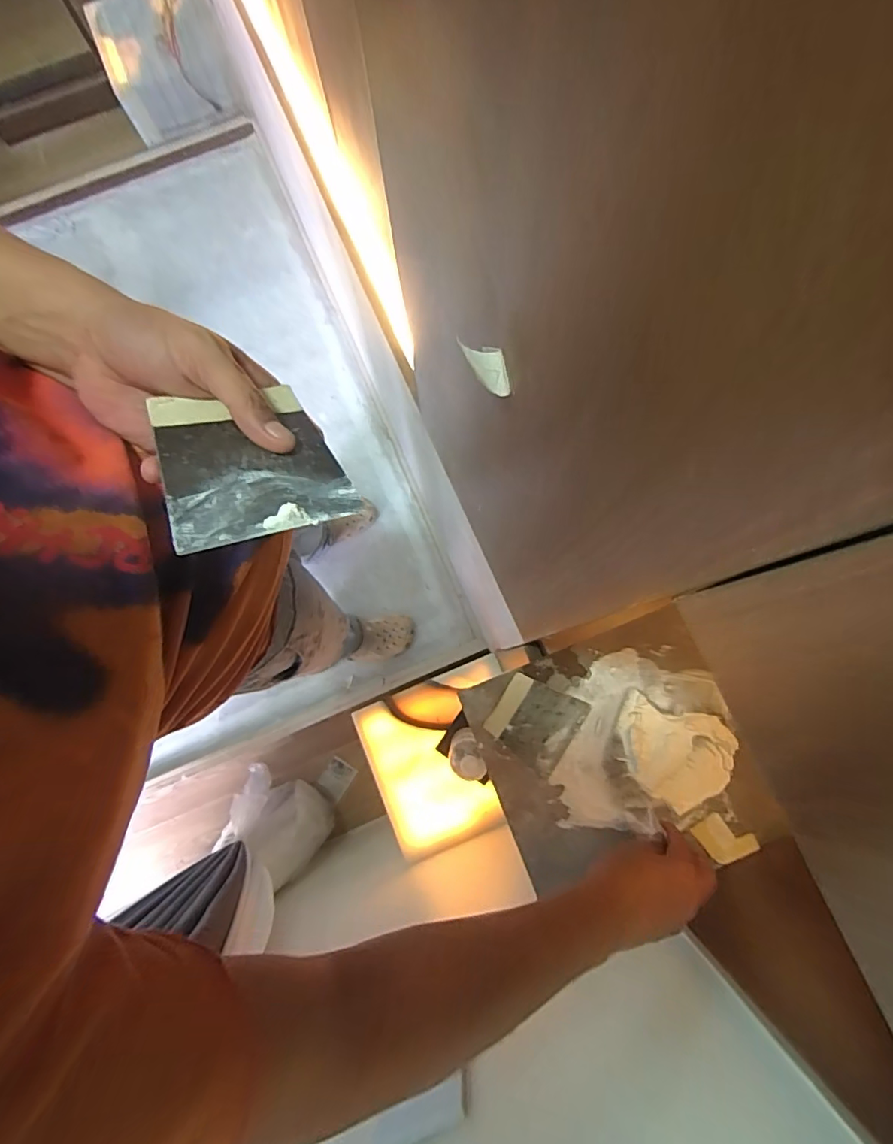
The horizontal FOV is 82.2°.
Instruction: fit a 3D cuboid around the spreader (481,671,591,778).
[{"bbox_3d":[0.111,0.187,0.649,0.100,0.008,0.101,34,82,7],"label":"spreader"}]

